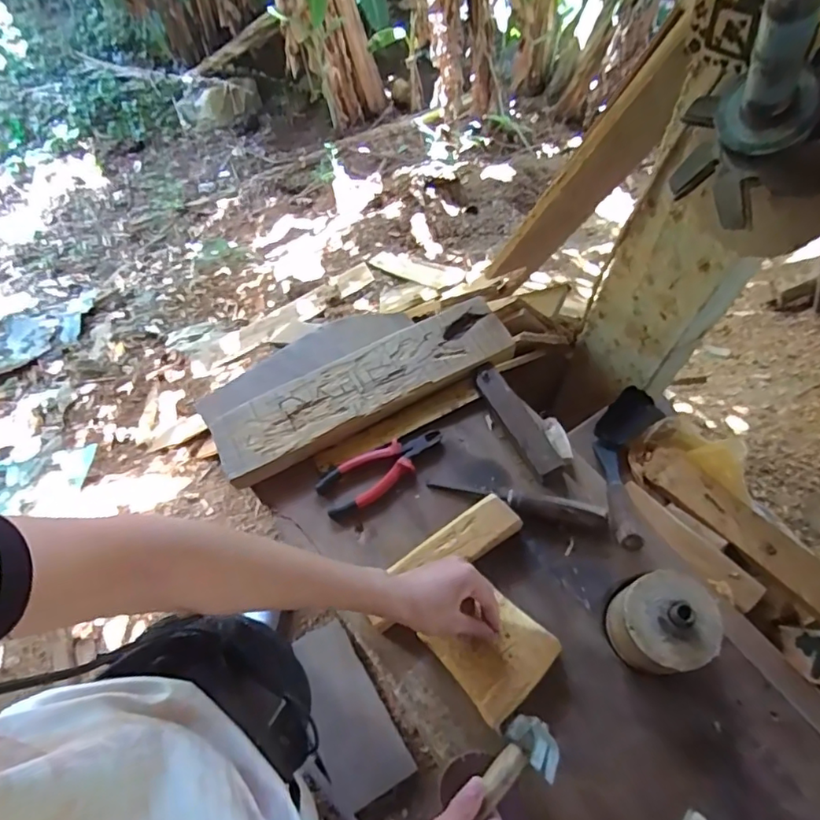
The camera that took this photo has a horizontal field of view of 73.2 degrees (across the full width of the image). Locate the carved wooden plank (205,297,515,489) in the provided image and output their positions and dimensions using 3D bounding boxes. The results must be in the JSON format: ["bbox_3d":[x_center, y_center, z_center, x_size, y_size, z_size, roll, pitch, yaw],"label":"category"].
[{"bbox_3d":[-0.066,-0.034,0.818,0.449,0.026,0.115,-25,65,-10],"label":"carved wooden plank"}]

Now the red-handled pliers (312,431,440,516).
[{"bbox_3d":[-0.038,0.079,0.771,0.186,0.013,0.067,-30,66,-12],"label":"red-handled pliers"}]

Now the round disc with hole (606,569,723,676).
[{"bbox_3d":[0.285,0.238,0.618,0.106,0.095,0.101,-22,64,-9],"label":"round disc with hole"}]

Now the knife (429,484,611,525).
[{"bbox_3d":[0.140,0.118,0.733,0.225,0.036,0.025,13,64,9],"label":"knife"}]

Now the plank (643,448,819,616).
[{"bbox_3d":[0.456,0.159,0.765,0.063,0.020,0.299,-32,50,-13],"label":"plank"}]

